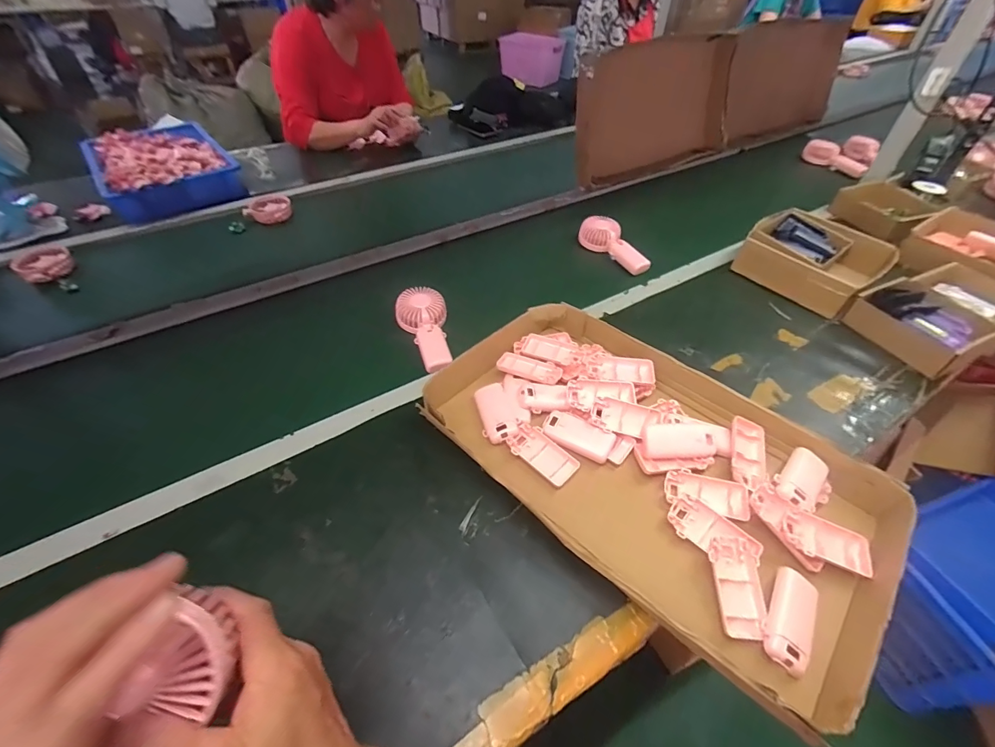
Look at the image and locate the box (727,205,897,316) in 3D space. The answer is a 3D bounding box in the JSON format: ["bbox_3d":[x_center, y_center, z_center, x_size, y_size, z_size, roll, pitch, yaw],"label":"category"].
[{"bbox_3d":[0.608,-0.222,0.829,0.215,0.076,0.216,-35,57,-29],"label":"box"}]

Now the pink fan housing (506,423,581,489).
[{"bbox_3d":[0.059,0.103,0.551,0.089,0.011,0.052,33,55,27],"label":"pink fan housing"}]

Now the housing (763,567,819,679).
[{"bbox_3d":[0.288,0.242,0.420,0.041,0.021,0.095,27,52,22],"label":"housing"}]

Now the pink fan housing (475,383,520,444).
[{"bbox_3d":[-0.002,0.054,0.592,0.047,0.017,0.095,-12,48,-12],"label":"pink fan housing"}]

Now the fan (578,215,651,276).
[{"bbox_3d":[0.254,-0.278,0.916,0.074,0.047,0.181,-25,52,-22],"label":"fan"}]

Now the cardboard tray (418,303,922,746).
[{"bbox_3d":[0.184,0.095,0.539,0.534,0.048,0.331,36,56,28],"label":"cardboard tray"}]

